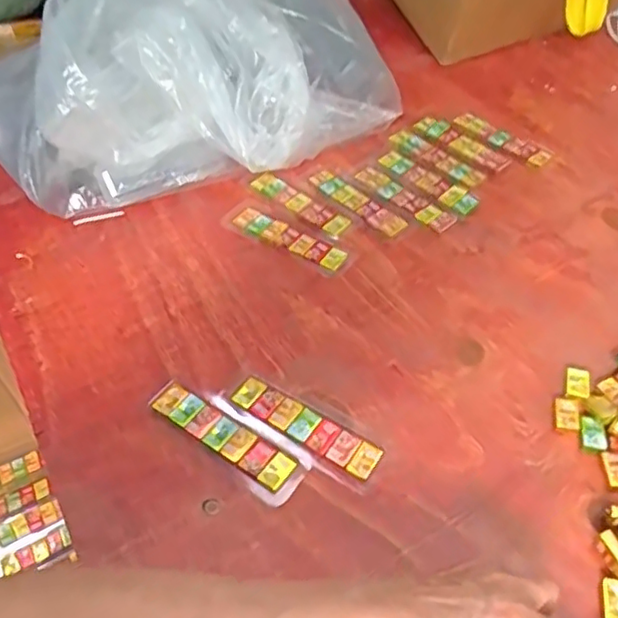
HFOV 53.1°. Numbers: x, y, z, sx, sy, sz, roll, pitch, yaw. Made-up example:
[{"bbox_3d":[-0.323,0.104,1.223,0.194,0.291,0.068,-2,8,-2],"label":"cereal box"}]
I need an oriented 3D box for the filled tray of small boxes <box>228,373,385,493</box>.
[{"bbox_3d":[-0.003,0.087,0.456,0.121,0.010,0.036,28,56,24],"label":"filled tray of small boxes"}]

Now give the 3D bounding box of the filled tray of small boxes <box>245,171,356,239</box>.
[{"bbox_3d":[-0.011,-0.109,0.614,0.121,0.010,0.031,34,59,28],"label":"filled tray of small boxes"}]

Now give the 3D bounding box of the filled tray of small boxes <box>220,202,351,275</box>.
[{"bbox_3d":[-0.024,-0.068,0.584,0.133,0.007,0.038,29,56,25],"label":"filled tray of small boxes"}]

